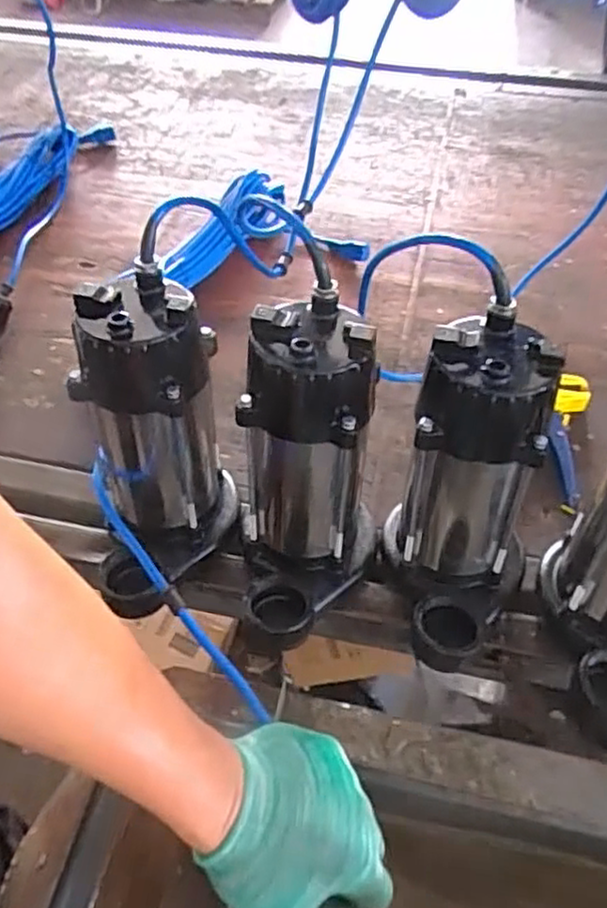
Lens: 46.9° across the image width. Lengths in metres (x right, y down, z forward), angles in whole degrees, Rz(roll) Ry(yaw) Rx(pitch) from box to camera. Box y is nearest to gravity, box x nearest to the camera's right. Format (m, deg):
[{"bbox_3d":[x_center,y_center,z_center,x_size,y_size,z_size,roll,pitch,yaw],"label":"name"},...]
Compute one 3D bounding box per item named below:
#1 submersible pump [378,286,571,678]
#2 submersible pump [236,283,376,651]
[{"bbox_3d":[0.117,0.037,0.517,0.108,0.228,0.152,16,52,13],"label":"submersible pump"},{"bbox_3d":[0.002,0.024,0.535,0.108,0.236,0.161,1,50,1],"label":"submersible pump"}]

